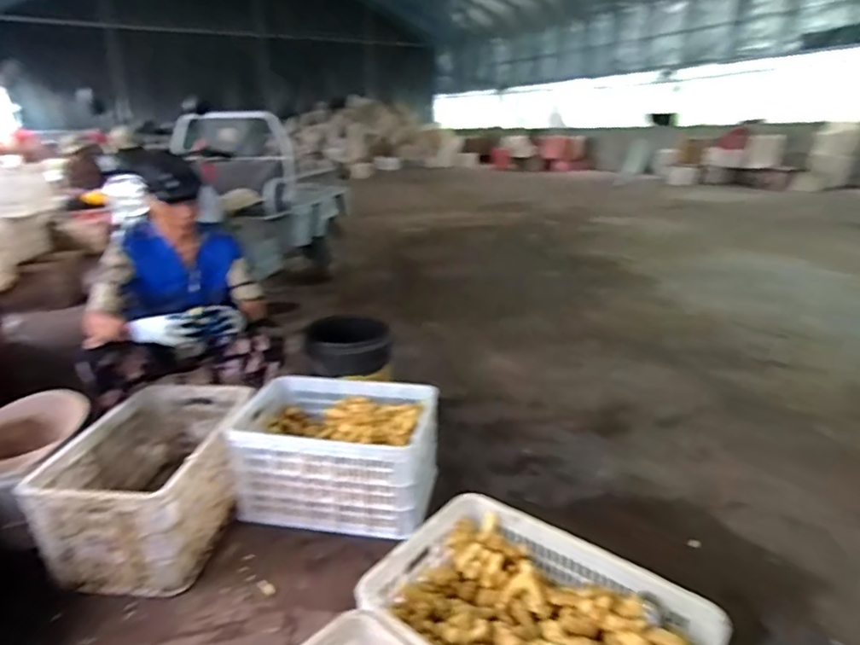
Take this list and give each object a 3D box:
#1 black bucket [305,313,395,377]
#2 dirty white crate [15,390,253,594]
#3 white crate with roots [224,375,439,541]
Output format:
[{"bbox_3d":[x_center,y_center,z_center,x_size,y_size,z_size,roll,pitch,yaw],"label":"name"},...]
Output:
[{"bbox_3d":[-0.275,0.075,1.847,0.292,0.147,0.271,-2,20,-4],"label":"black bucket"},{"bbox_3d":[-0.735,0.414,1.477,0.376,0.268,0.547,-1,20,1],"label":"dirty white crate"},{"bbox_3d":[-0.260,0.367,1.590,0.533,0.263,0.394,3,20,12],"label":"white crate with roots"}]

